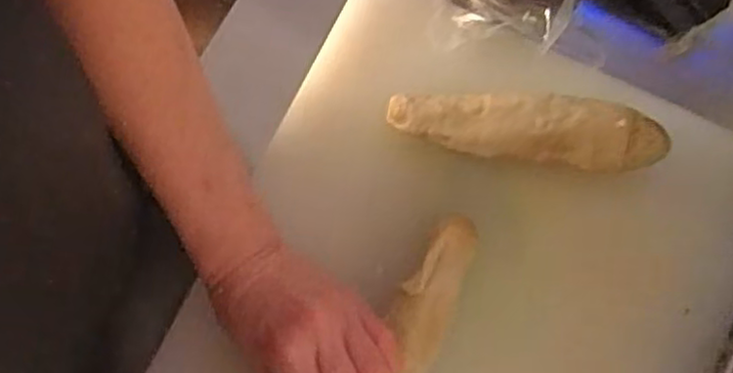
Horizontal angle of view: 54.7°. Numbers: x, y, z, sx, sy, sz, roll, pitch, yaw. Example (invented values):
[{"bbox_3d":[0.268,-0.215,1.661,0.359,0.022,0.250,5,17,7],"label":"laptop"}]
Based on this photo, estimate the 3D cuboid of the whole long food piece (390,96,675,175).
[{"bbox_3d":[0.101,-0.037,0.448,0.170,0.026,0.039,7,78,1],"label":"whole long food piece"}]

